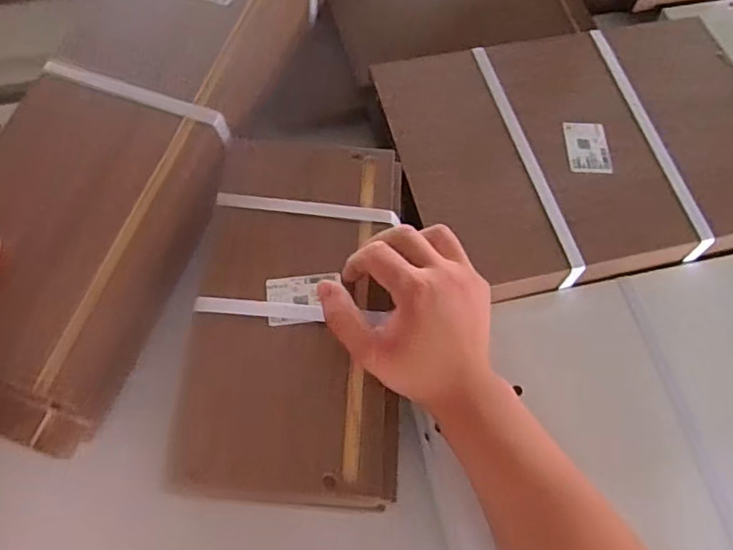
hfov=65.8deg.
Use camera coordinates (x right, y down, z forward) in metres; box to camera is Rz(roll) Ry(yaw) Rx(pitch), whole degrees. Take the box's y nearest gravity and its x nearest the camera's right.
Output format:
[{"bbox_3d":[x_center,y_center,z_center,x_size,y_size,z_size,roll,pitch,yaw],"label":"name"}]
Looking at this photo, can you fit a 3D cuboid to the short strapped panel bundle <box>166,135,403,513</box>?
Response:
[{"bbox_3d":[-0.055,0.020,0.455,0.159,0.032,0.301,2,67,-3],"label":"short strapped panel bundle"}]

